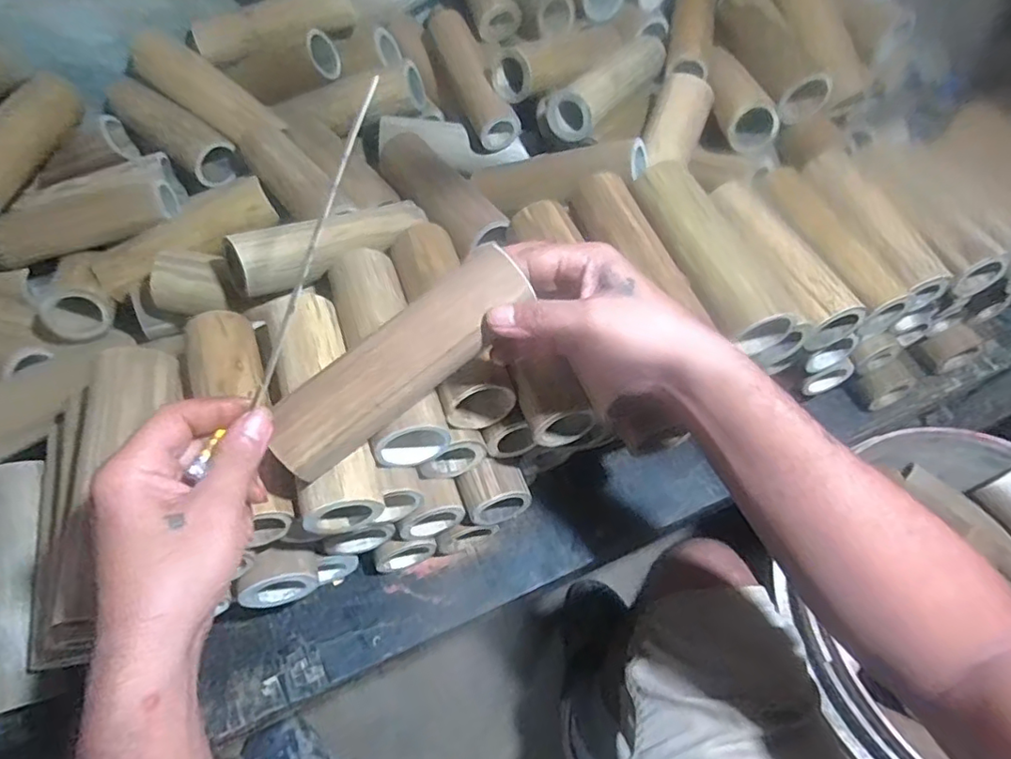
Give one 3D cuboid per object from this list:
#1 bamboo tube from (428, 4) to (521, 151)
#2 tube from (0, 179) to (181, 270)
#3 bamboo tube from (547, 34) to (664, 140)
[{"bbox_3d":[-0.039,-0.344,0.655,0.039,0.039,0.181,-21,78,-17],"label":"bamboo tube"},{"bbox_3d":[-0.433,-0.161,0.602,0.184,0.049,0.050,-17,57,-14],"label":"tube"},{"bbox_3d":[0.116,-0.320,0.636,0.055,0.045,0.180,34,60,20],"label":"bamboo tube"}]

